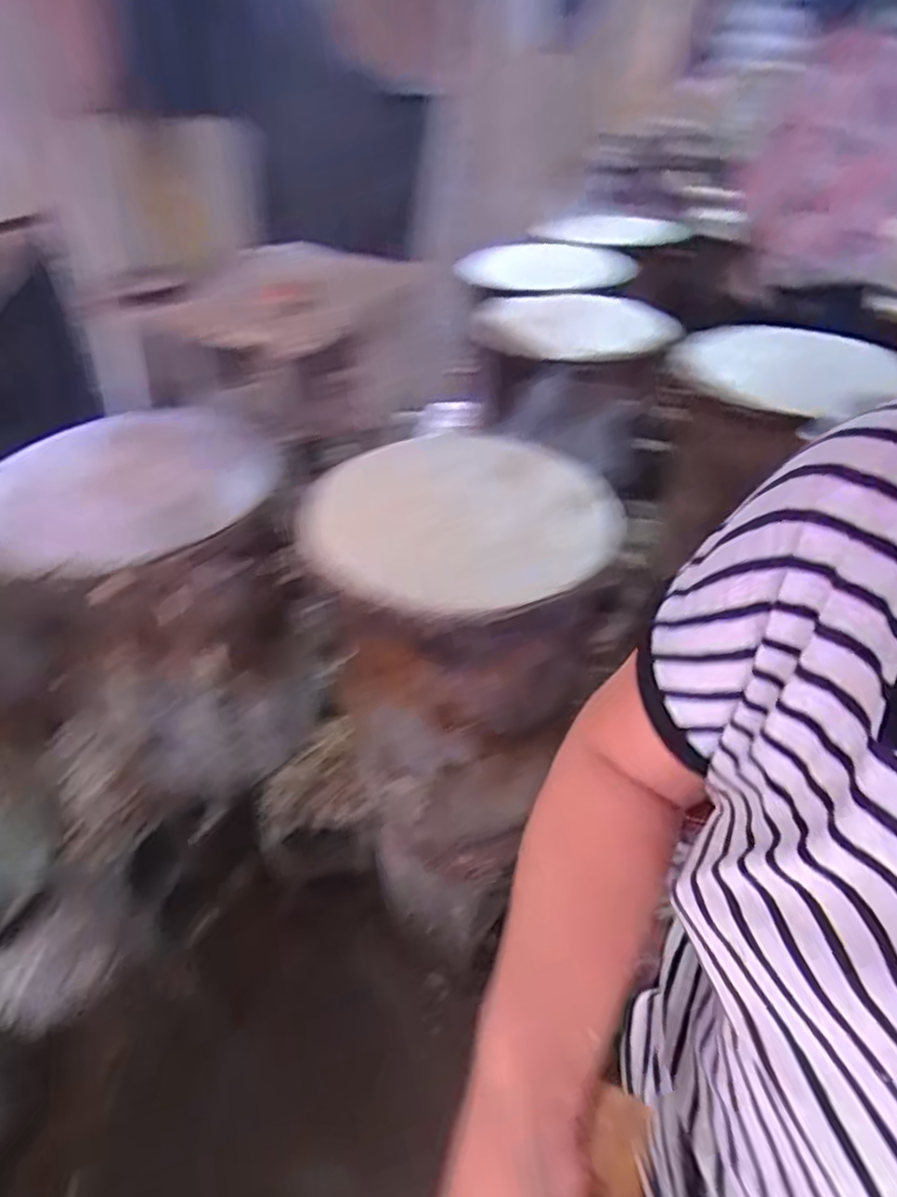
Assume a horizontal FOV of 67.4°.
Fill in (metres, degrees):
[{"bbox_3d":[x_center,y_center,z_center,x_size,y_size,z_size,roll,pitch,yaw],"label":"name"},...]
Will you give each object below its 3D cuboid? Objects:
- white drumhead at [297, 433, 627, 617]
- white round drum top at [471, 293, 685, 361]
[{"bbox_3d":[0.013,-0.109,0.843,0.376,0.031,0.343,-4,40,-5],"label":"white drumhead"},{"bbox_3d":[0.275,-0.607,1.466,0.417,0.033,0.380,7,41,8],"label":"white round drum top"}]

